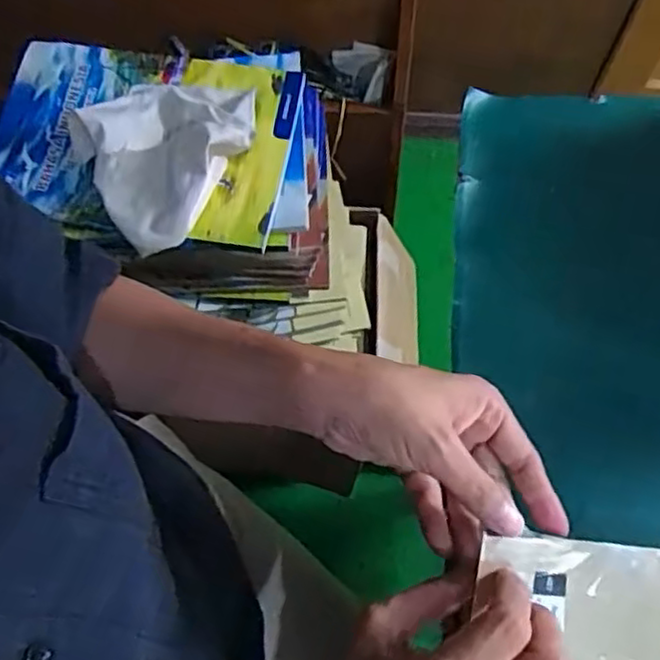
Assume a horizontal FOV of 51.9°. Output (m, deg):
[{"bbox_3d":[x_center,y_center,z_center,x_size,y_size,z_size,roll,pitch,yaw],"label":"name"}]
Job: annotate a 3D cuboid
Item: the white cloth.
[{"bbox_3d":[-0.149,-0.182,0.633,0.168,0.063,0.165,-35,70,-15],"label":"white cloth"}]

